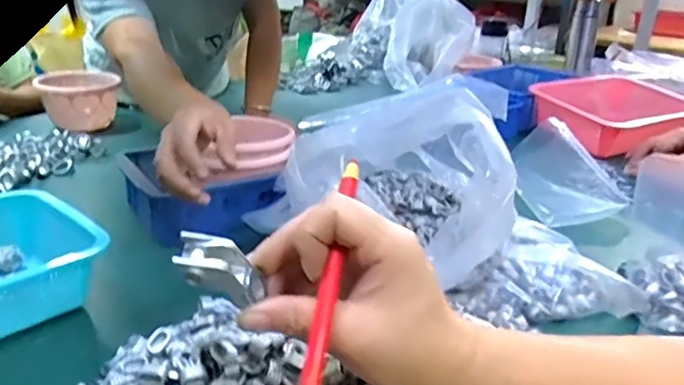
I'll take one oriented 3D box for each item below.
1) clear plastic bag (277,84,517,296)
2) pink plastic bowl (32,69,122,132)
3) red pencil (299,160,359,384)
[{"bbox_3d":[0.059,-0.019,0.597,0.213,0.167,0.185,7,23,11],"label":"clear plastic bag"},{"bbox_3d":[-0.489,-0.170,1.089,0.135,0.105,0.126,-5,23,-16],"label":"pink plastic bowl"},{"bbox_3d":[-0.009,0.059,0.268,0.010,0.005,0.166,6,63,10],"label":"red pencil"}]

